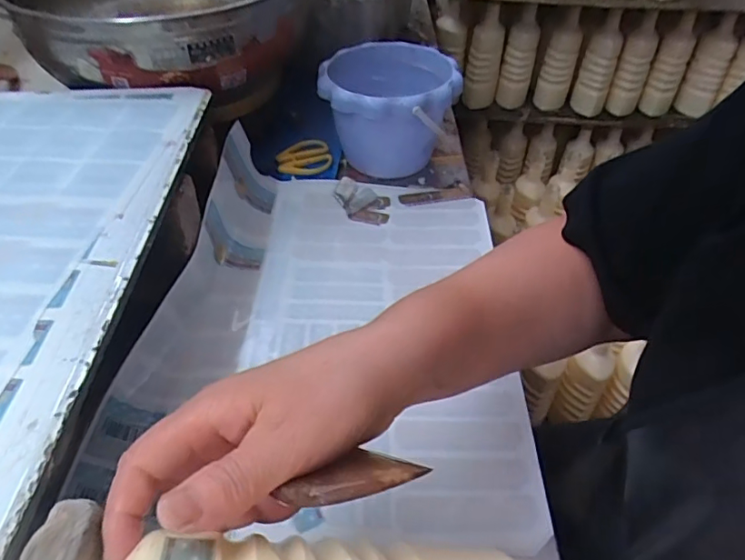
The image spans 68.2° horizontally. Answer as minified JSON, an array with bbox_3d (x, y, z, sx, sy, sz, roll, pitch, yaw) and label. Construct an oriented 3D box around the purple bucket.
[{"bbox_3d":[0.020,-0.194,0.635,0.146,0.118,0.144,-1,46,1],"label":"purple bucket"}]

